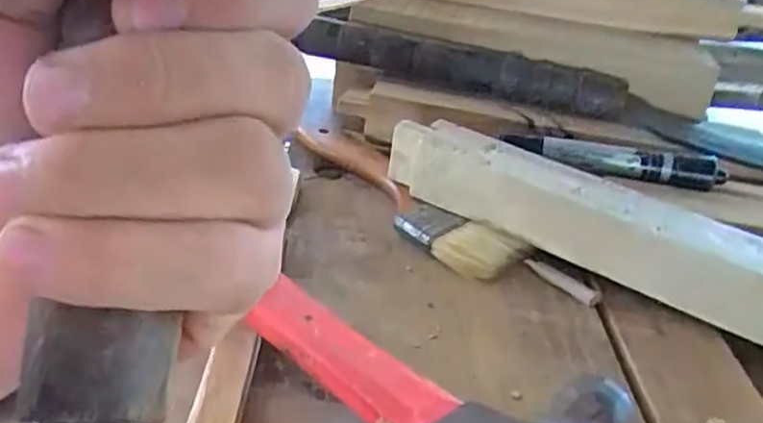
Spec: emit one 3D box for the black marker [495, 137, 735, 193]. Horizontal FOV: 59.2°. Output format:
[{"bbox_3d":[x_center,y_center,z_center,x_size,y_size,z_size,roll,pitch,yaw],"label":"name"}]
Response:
[{"bbox_3d":[0.141,-0.031,0.405,0.130,0.016,0.022,8,30,5],"label":"black marker"}]

